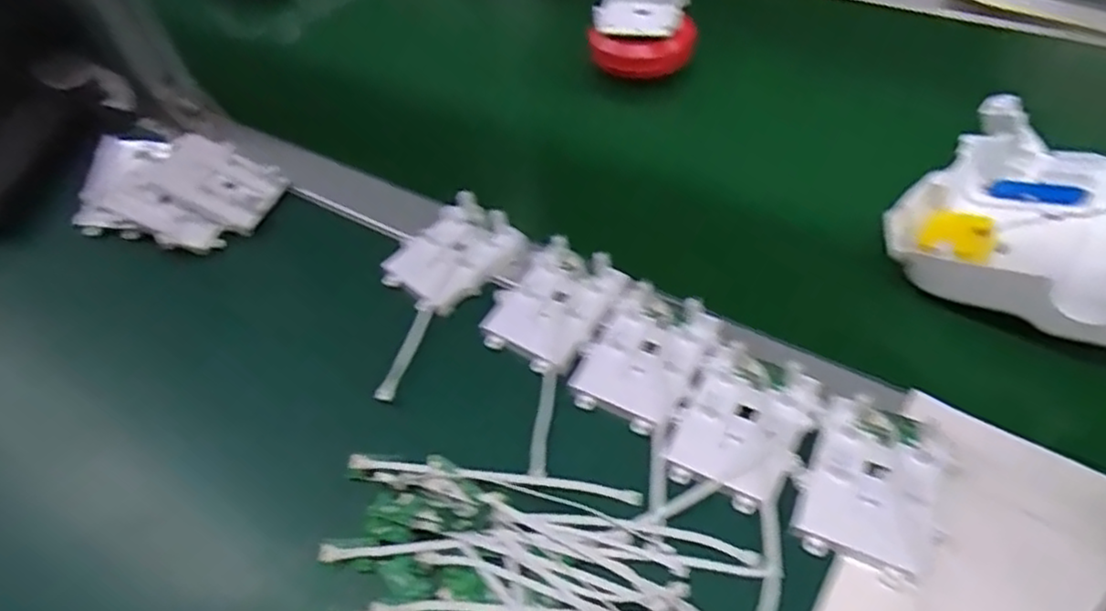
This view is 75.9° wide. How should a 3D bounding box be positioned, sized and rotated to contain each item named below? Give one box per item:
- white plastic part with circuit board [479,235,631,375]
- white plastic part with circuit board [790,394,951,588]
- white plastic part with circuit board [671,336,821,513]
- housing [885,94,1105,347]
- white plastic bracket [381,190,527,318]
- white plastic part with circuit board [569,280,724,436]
[{"bbox_3d":[-0.001,-0.003,0.459,0.068,0.021,0.084,26,60,26],"label":"white plastic part with circuit board"},{"bbox_3d":[0.165,0.093,0.366,0.065,0.014,0.082,20,58,22],"label":"white plastic part with circuit board"},{"bbox_3d":[0.104,0.064,0.391,0.066,0.022,0.083,22,58,23],"label":"white plastic part with circuit board"},{"bbox_3d":[0.311,-0.070,0.435,0.146,0.062,0.185,31,63,28],"label":"housing"},{"bbox_3d":[-0.072,-0.036,0.503,0.068,0.029,0.088,32,63,29],"label":"white plastic bracket"},{"bbox_3d":[0.054,0.028,0.429,0.065,0.017,0.087,25,60,25],"label":"white plastic part with circuit board"}]

